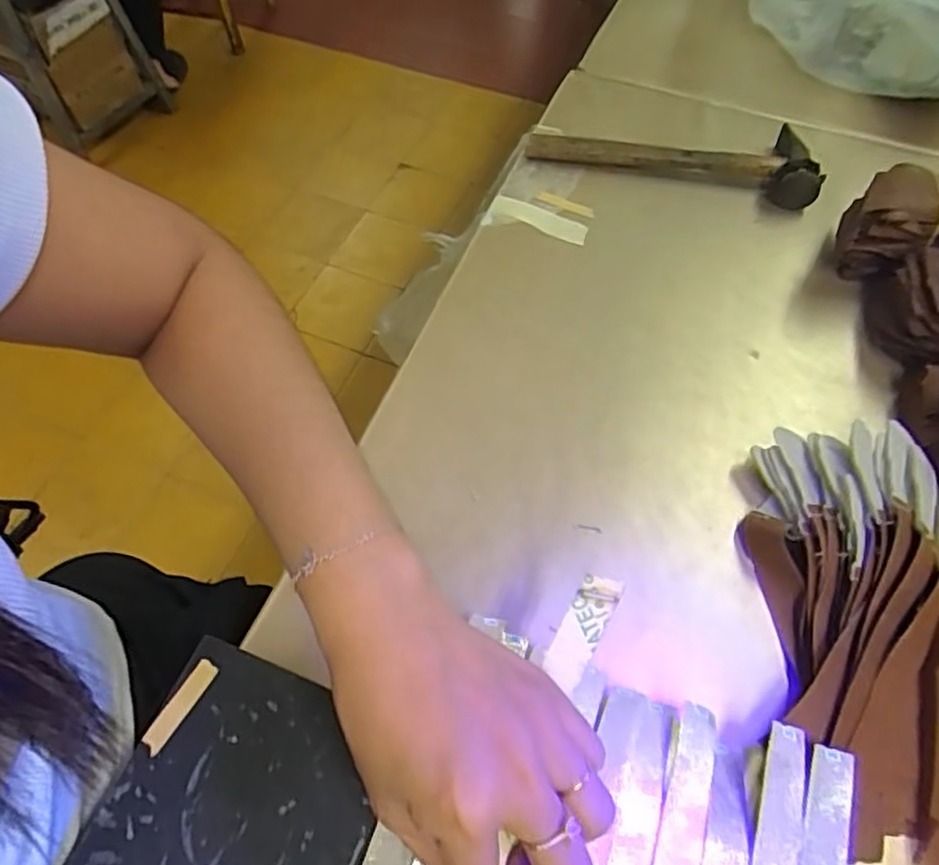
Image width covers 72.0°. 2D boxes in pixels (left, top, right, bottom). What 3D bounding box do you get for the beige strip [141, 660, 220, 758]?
[{"bbox_3d":[-0.133,0.124,0.294,0.011,0.004,0.042,27,62,13],"label":"beige strip"}]

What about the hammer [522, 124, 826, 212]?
[{"bbox_3d":[0.178,-0.253,0.566,0.242,0.028,0.090,13,60,6],"label":"hammer"}]

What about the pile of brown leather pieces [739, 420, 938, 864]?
[{"bbox_3d":[0.212,0.097,0.353,0.111,0.037,0.225,14,60,6],"label":"pile of brown leather pieces"}]

